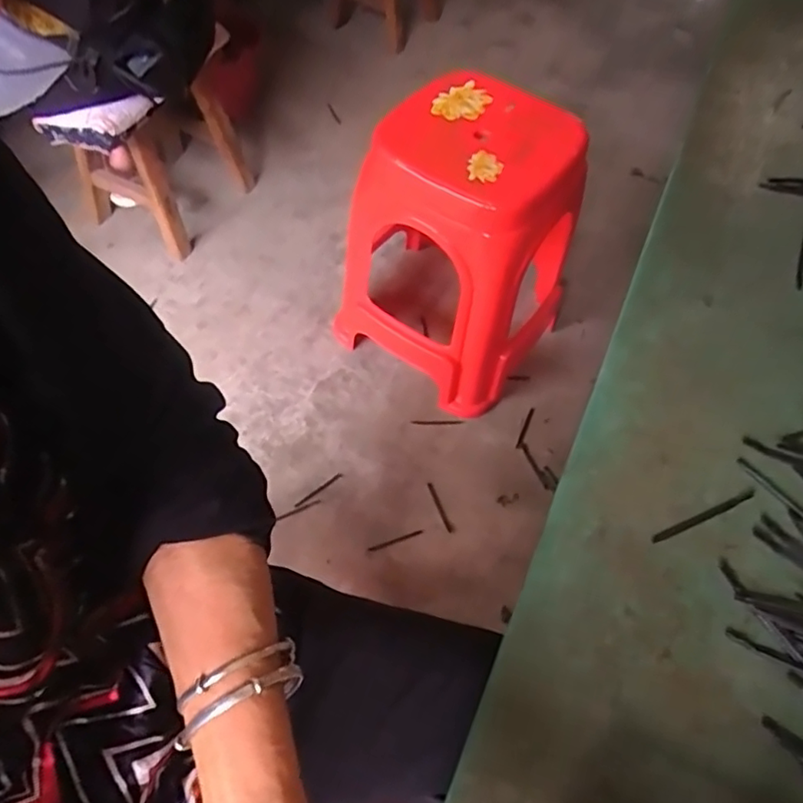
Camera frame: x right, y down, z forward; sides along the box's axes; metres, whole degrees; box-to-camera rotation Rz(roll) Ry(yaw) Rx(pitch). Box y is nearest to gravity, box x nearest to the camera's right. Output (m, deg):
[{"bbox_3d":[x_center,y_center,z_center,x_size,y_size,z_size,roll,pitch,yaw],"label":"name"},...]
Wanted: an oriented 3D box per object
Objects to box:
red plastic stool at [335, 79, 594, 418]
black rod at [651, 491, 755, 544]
[{"bbox_3d":[0.103,-0.266,1.088,0.370,0.502,0.323,29,62,13],"label":"red plastic stool"},{"bbox_3d":[0.244,0.092,0.480,0.101,0.004,0.007,-20,63,-13],"label":"black rod"}]

